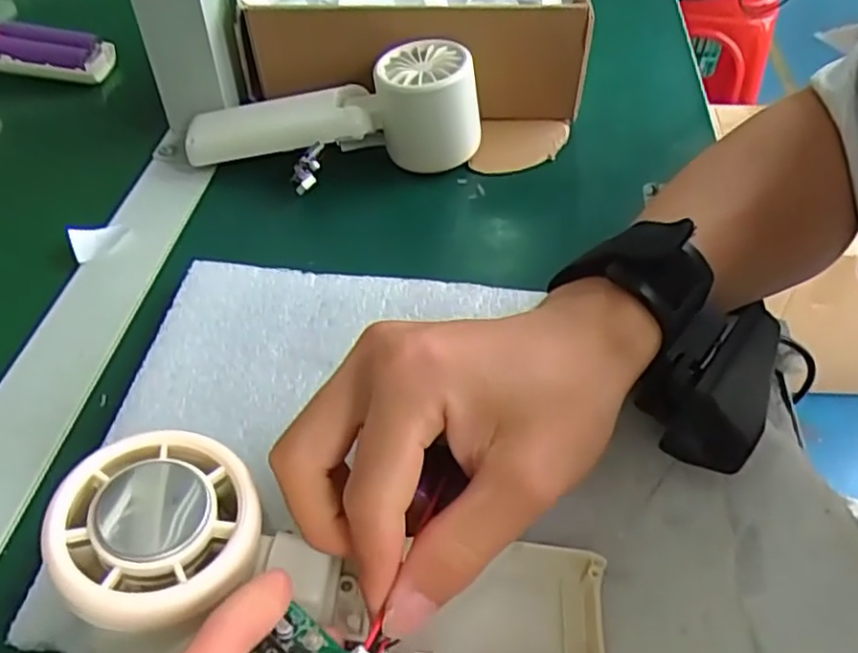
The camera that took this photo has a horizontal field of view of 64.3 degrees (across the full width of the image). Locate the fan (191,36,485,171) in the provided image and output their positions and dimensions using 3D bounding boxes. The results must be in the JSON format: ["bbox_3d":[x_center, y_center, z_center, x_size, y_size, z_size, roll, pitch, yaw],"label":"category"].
[{"bbox_3d":[-0.055,-0.124,0.390,0.167,0.055,0.047,0,48,-1],"label":"fan"}]

